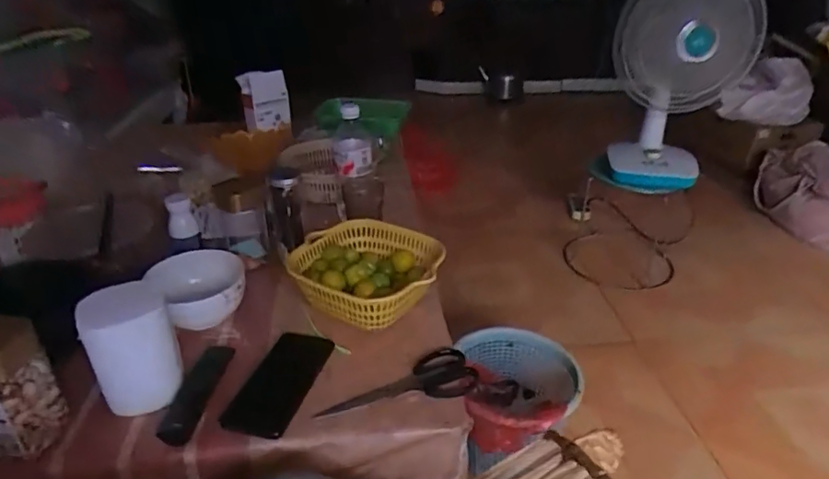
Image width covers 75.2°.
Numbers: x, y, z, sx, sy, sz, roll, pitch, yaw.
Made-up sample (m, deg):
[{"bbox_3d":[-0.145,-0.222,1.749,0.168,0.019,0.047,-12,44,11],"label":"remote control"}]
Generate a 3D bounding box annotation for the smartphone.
[{"bbox_3d":[-0.164,0.172,0.661,0.077,0.010,0.172,10,27,11],"label":"smartphone"}]

